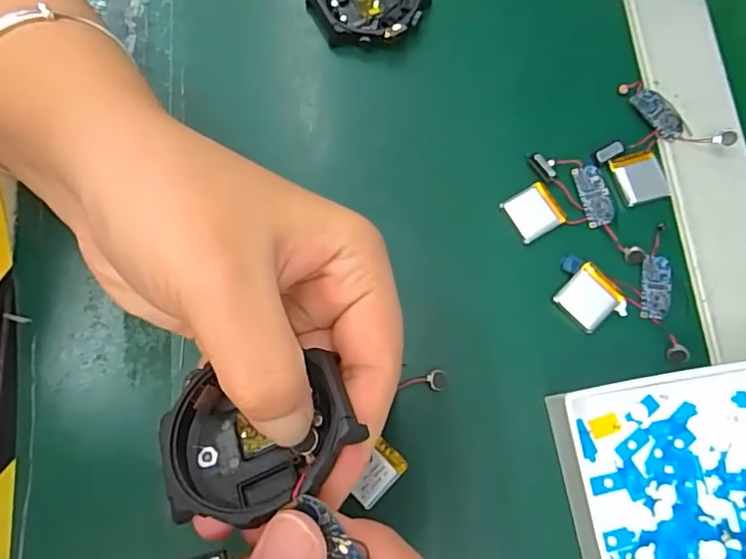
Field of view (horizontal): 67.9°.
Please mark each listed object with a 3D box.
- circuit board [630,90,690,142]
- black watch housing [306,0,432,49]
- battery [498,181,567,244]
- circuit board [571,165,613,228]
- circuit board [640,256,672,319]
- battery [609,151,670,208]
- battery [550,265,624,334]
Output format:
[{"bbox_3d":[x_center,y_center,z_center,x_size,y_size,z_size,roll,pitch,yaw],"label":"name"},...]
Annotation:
[{"bbox_3d":[0.135,-0.077,0.257,0.015,0.004,0.028,-34,79,-10],"label":"circuit board"},{"bbox_3d":[-0.002,-0.133,0.267,0.052,0.014,0.048,0,75,-2],"label":"black watch housing"},{"bbox_3d":[0.071,-0.030,0.244,0.022,0.004,0.021,-30,78,-9],"label":"battery"},{"bbox_3d":[0.099,-0.038,0.248,0.012,0.004,0.027,-11,76,-5],"label":"circuit board"},{"bbox_3d":[0.122,0.003,0.238,0.013,0.004,0.027,7,75,0],"label":"circuit board"},{"bbox_3d":[0.121,-0.046,0.250,0.021,0.004,0.023,-17,76,-6],"label":"battery"},{"bbox_3d":[0.091,0.008,0.234,0.022,0.006,0.023,44,78,9],"label":"battery"}]

